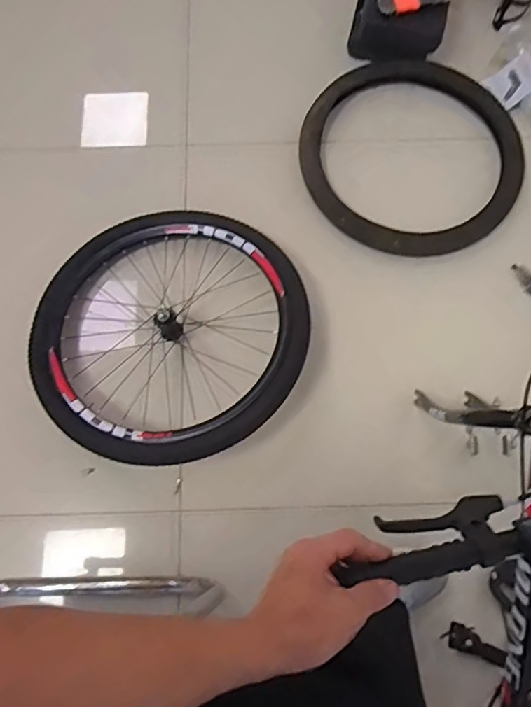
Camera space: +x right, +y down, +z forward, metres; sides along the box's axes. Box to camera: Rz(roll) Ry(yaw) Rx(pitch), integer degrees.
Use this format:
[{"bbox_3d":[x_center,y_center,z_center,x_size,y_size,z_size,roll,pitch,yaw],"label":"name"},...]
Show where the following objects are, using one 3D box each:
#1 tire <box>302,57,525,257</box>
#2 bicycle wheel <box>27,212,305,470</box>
[{"bbox_3d":[0.332,-0.448,1.191,0.481,0.054,0.497,-2,77,-1],"label":"tire"},{"bbox_3d":[-0.185,-0.048,1.065,0.505,0.125,0.539,0,75,-1],"label":"bicycle wheel"}]

